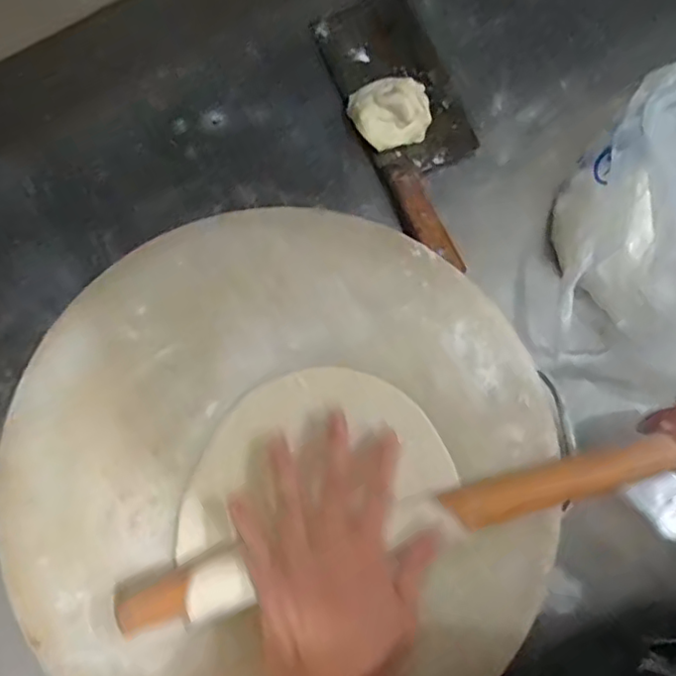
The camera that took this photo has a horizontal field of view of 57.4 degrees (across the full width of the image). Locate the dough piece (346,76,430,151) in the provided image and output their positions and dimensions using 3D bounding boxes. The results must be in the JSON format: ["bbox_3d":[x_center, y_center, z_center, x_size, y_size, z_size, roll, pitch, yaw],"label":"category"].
[{"bbox_3d":[0.050,-0.211,0.577,0.076,0.031,0.063,-7,77,-1],"label":"dough piece"}]

